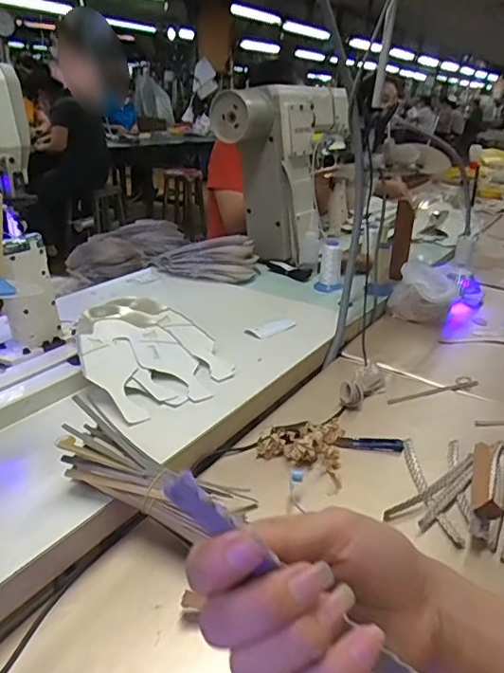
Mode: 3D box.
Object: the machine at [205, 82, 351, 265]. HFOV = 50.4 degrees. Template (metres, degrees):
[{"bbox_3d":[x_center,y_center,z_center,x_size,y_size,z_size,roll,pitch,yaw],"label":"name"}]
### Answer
[{"bbox_3d":[0.085,-0.427,1.410,0.264,0.414,0.417,10,25,15],"label":"machine"}]

